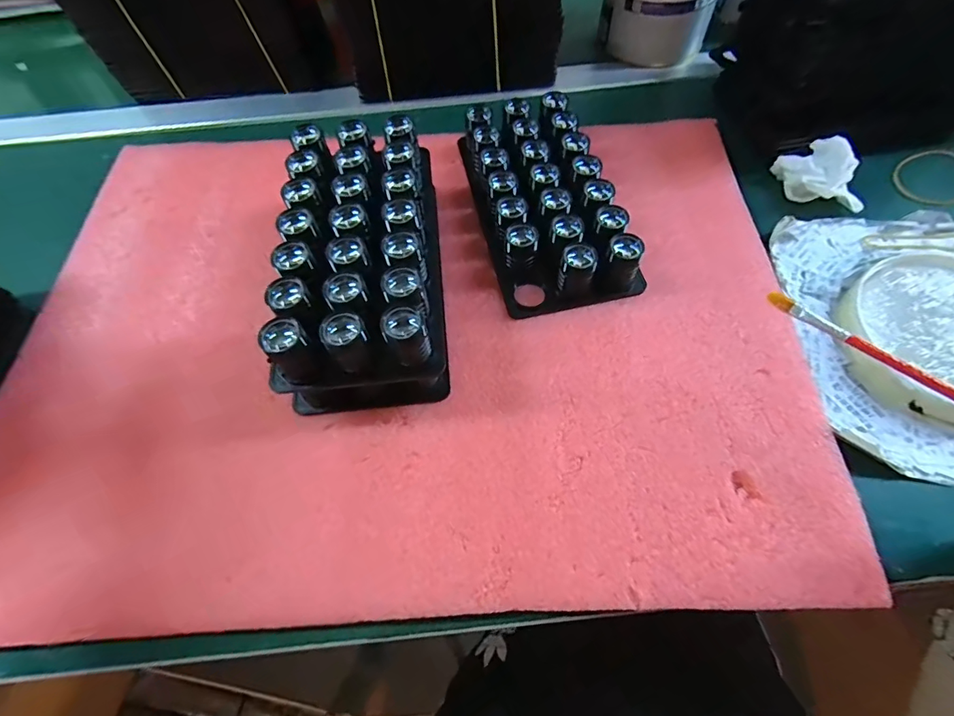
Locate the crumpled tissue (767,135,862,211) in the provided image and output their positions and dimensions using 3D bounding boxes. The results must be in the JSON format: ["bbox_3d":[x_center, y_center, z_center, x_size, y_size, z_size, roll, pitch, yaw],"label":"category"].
[{"bbox_3d":[0.272,-0.142,0.357,0.050,0.032,0.060,-11,61,-4],"label":"crumpled tissue"}]

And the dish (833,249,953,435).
[{"bbox_3d":[0.310,-0.017,0.300,0.138,0.013,0.119,-19,61,-8],"label":"dish"}]

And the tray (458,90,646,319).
[{"bbox_3d":[0.052,-0.123,0.348,0.102,0.040,0.183,-12,61,-4],"label":"tray"}]

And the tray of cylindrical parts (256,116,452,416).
[{"bbox_3d":[-0.075,-0.064,0.302,0.098,0.072,0.188,-6,60,-1],"label":"tray of cylindrical parts"}]

